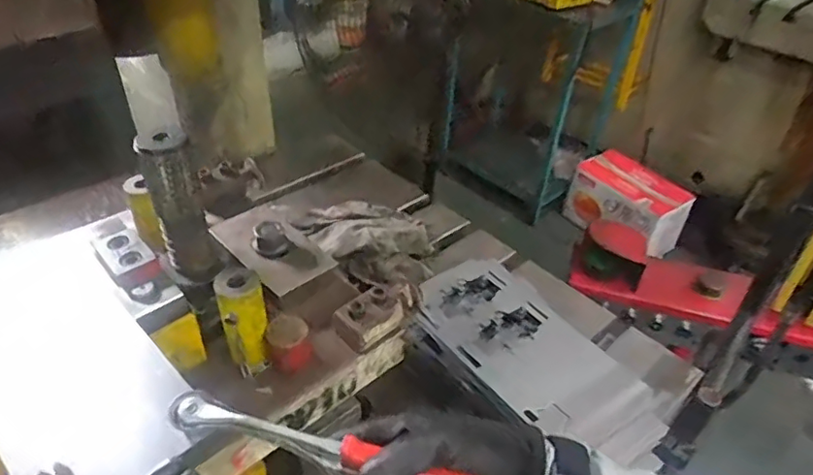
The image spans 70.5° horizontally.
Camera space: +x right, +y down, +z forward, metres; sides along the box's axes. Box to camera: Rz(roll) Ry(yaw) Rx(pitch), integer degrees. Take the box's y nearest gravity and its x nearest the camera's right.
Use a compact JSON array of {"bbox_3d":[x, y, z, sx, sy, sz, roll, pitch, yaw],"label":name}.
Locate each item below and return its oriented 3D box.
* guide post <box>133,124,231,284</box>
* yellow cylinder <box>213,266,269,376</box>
[{"bbox_3d":[-0.214,-0.023,0.549,0.052,0.159,0.047,-17,43,-21],"label":"guide post"},{"bbox_3d":[-0.149,0.078,0.534,0.040,0.095,0.046,-12,42,-16],"label":"yellow cylinder"}]

